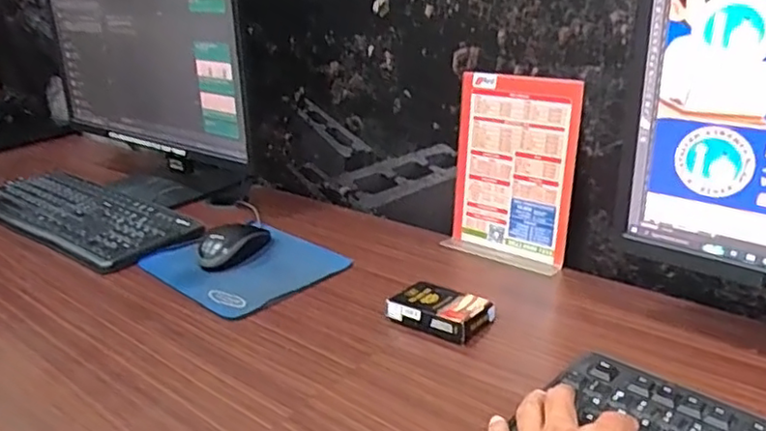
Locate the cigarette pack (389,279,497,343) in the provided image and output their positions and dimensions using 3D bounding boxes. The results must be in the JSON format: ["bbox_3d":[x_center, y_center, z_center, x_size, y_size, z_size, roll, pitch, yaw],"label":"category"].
[{"bbox_3d":[0.059,0.094,0.634,0.091,0.022,0.067,12,27,32],"label":"cigarette pack"}]

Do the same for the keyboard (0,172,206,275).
[{"bbox_3d":[-0.447,-0.007,0.925,0.431,0.019,0.148,14,28,35],"label":"keyboard"}]

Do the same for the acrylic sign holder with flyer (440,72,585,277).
[{"bbox_3d":[0.147,-0.050,0.745,0.151,0.207,0.048,15,29,37],"label":"acrylic sign holder with flyer"}]

